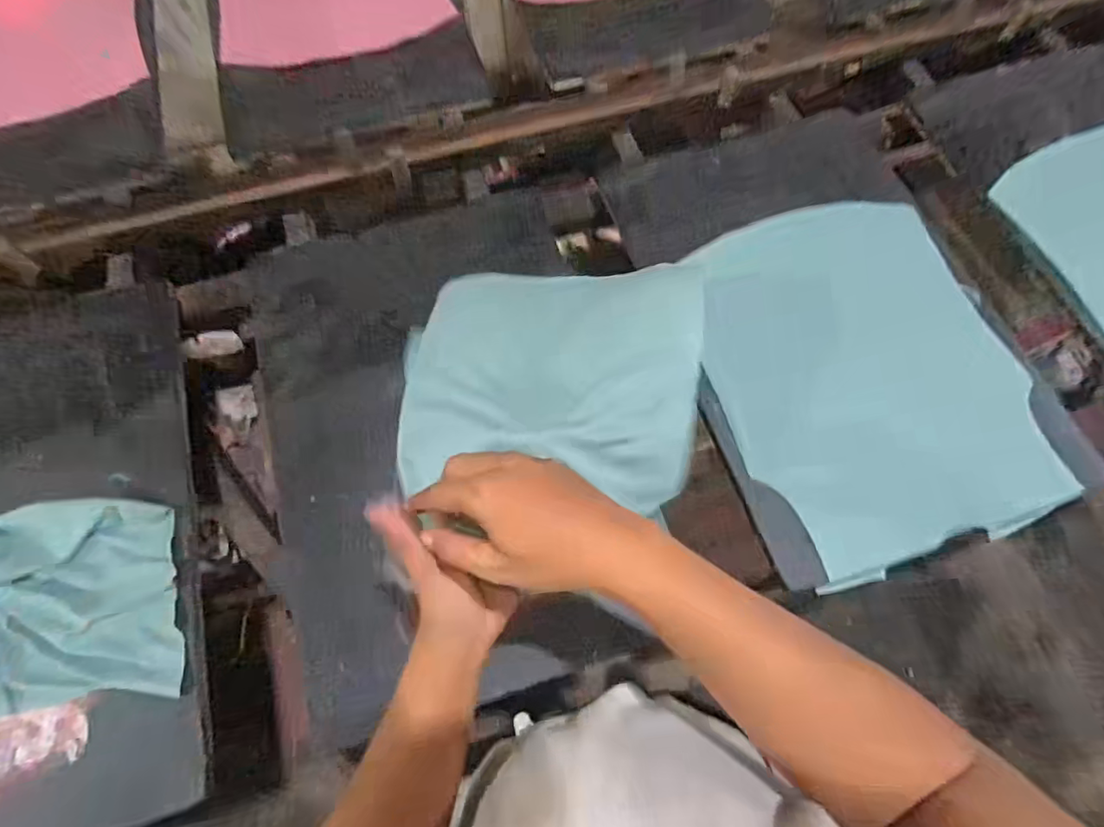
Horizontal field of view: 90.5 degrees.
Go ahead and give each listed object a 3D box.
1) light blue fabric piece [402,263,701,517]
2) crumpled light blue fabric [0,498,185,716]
[{"bbox_3d":[-0.004,-0.040,0.544,0.286,0.046,0.233,6,69,2],"label":"light blue fabric piece"},{"bbox_3d":[-0.510,0.185,0.546,0.255,0.034,0.197,-6,69,-3],"label":"crumpled light blue fabric"}]

